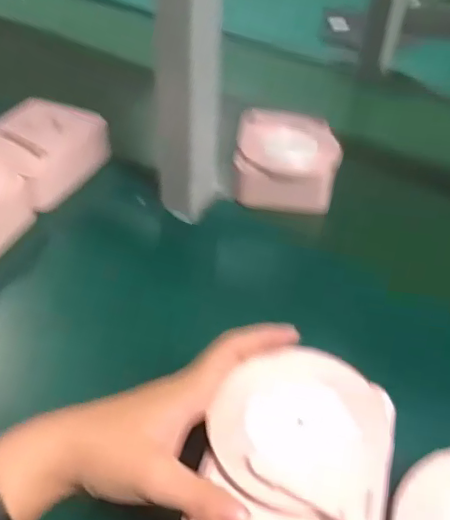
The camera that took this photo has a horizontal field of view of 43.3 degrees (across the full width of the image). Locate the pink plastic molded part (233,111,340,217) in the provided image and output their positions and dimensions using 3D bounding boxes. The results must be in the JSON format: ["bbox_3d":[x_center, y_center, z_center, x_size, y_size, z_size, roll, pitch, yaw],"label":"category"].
[{"bbox_3d":[0.064,-0.107,0.590,0.102,0.055,0.116,5,41,3],"label":"pink plastic molded part"}]

